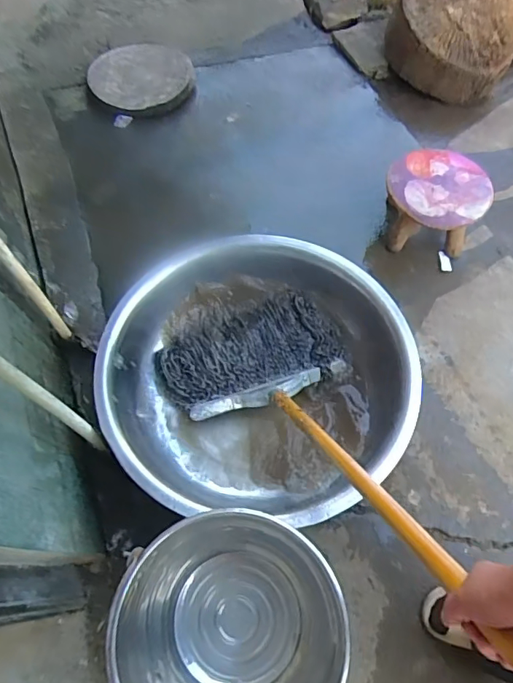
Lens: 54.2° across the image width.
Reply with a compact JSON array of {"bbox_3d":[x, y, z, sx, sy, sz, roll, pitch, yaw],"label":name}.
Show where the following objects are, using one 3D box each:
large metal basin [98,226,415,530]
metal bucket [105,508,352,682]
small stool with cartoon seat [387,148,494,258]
[{"bbox_3d":[0.007,0.069,1.110,0.609,0.186,0.619,0,61,-1],"label":"large metal basin"},{"bbox_3d":[-0.039,0.479,0.831,0.321,0.299,0.314,0,61,-1],"label":"metal bucket"},{"bbox_3d":[0.466,-0.361,1.337,0.254,0.173,0.245,21,66,11],"label":"small stool with cartoon seat"}]

